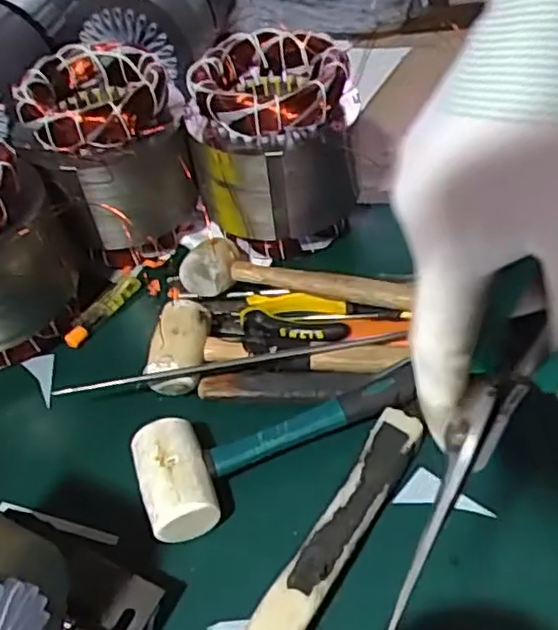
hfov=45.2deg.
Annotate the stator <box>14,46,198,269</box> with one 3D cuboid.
[{"bbox_3d":[-0.156,-0.146,0.625,0.129,0.155,0.133,-17,50,-9],"label":"stator"}]

